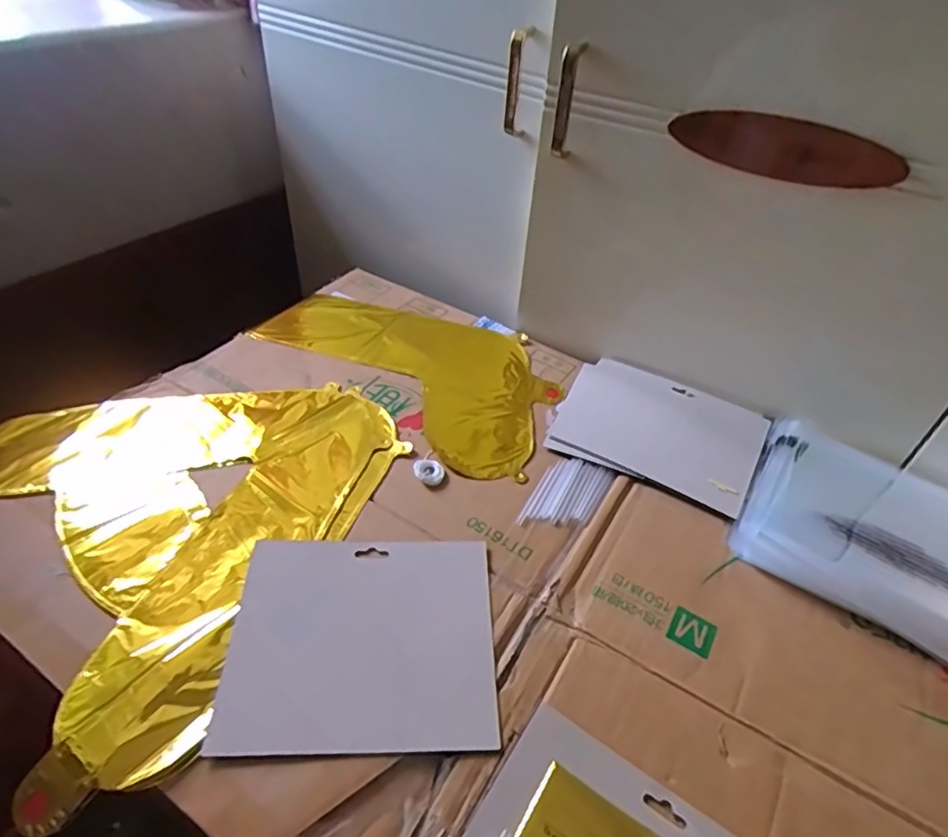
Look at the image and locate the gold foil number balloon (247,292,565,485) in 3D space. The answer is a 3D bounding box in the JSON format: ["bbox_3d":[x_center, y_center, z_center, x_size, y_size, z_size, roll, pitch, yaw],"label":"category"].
[{"bbox_3d":[-0.061,-0.070,0.709,0.383,0.013,0.207,32,49,25],"label":"gold foil number balloon"}]

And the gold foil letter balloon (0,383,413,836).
[{"bbox_3d":[-0.261,0.063,0.533,0.385,0.011,0.370,32,49,26],"label":"gold foil letter balloon"}]

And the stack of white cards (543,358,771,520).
[{"bbox_3d":[0.195,0.011,0.630,0.203,0.013,0.159,21,45,16],"label":"stack of white cards"}]

